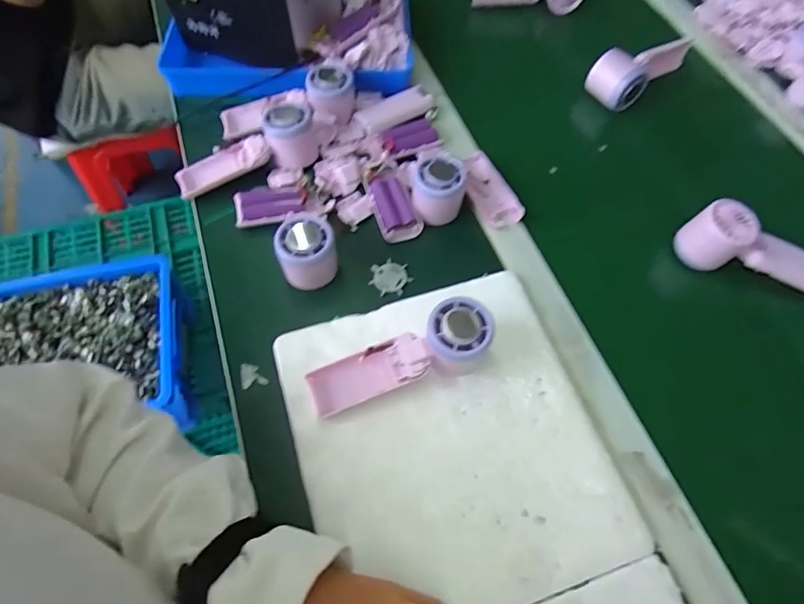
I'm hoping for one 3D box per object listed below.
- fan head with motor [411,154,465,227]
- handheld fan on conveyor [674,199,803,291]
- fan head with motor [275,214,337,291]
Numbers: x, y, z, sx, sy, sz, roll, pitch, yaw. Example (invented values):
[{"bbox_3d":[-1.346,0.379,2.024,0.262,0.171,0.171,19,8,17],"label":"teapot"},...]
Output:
[{"bbox_3d":[0.039,-0.122,0.513,0.053,0.055,0.053,5,61,1],"label":"fan head with motor"},{"bbox_3d":[0.379,-0.055,0.493,0.167,0.057,0.051,17,62,8],"label":"handheld fan on conveyor"},{"bbox_3d":[-0.095,-0.052,0.474,0.054,0.059,0.059,1,61,-1],"label":"fan head with motor"}]

